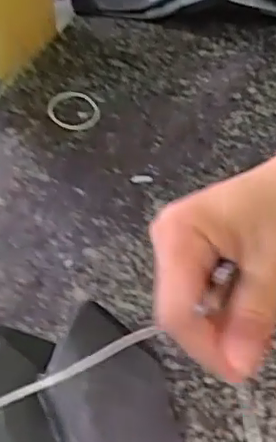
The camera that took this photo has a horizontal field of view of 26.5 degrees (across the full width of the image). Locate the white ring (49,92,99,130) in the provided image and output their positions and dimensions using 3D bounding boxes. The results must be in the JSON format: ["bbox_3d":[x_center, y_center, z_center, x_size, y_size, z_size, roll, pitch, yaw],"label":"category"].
[{"bbox_3d":[-0.059,-0.101,0.531,0.044,0.004,0.057,-18,50,-8],"label":"white ring"}]

